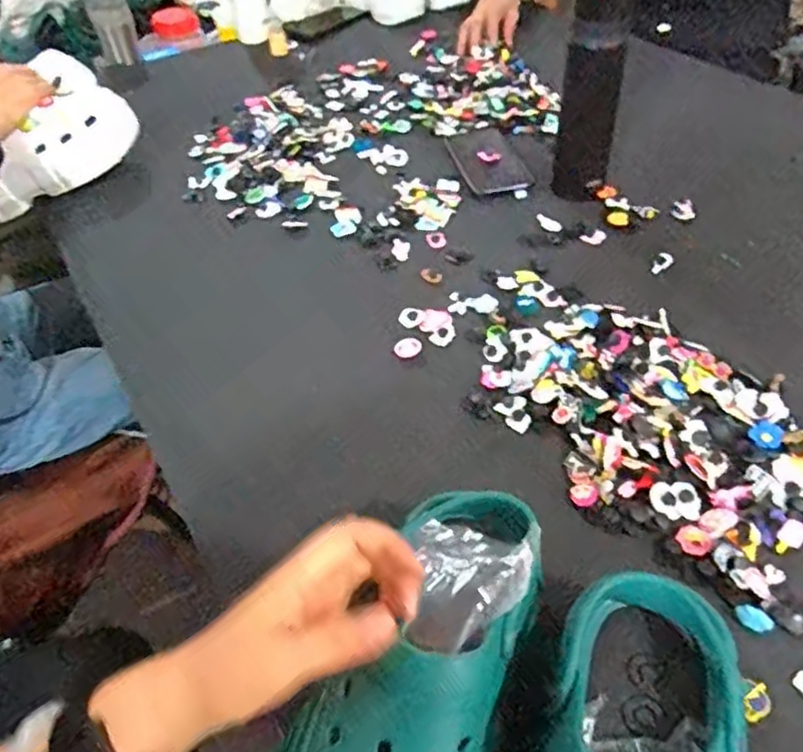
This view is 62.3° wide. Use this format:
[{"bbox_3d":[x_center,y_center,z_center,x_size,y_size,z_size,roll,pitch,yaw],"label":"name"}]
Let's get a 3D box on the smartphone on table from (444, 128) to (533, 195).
[{"bbox_3d":[0.111,-0.289,0.876,0.082,0.010,0.168,-11,47,-3],"label":"smartphone on table"}]

